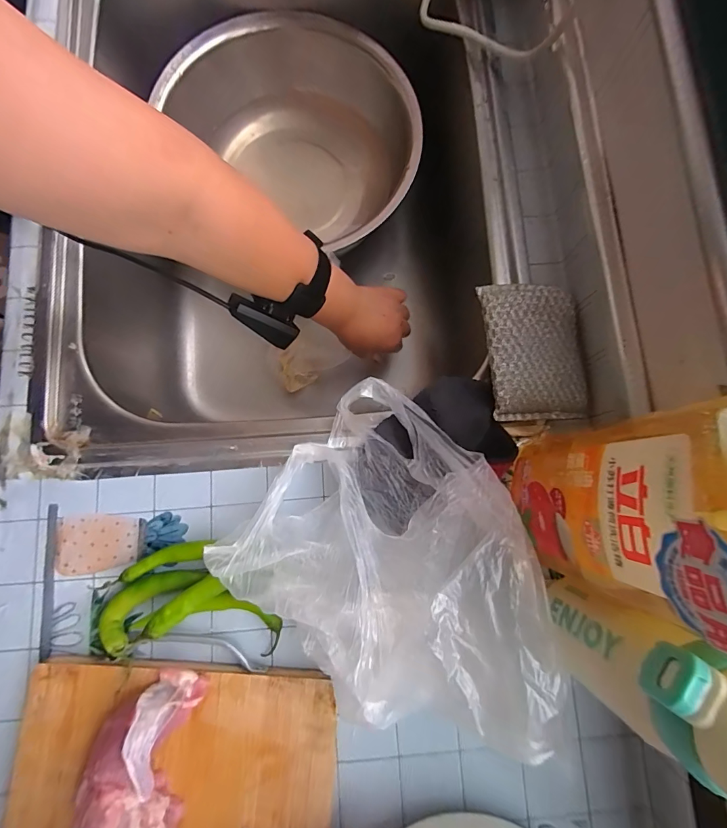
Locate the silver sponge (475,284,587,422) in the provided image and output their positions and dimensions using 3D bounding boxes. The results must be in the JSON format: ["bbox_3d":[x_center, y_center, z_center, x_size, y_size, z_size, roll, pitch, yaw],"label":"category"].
[{"bbox_3d":[0.151,-0.057,0.352,0.084,0.017,0.122,-3,81,-1],"label":"silver sponge"}]

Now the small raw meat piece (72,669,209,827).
[{"bbox_3d":[-0.159,0.251,0.284,0.070,0.039,0.119,3,81,0],"label":"small raw meat piece"}]

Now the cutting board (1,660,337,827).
[{"bbox_3d":[-0.147,0.351,0.275,0.234,0.016,0.318,3,81,0],"label":"cutting board"}]

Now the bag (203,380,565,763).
[{"bbox_3d":[0.031,0.111,0.294,0.237,0.081,0.189,41,83,6],"label":"bag"}]

